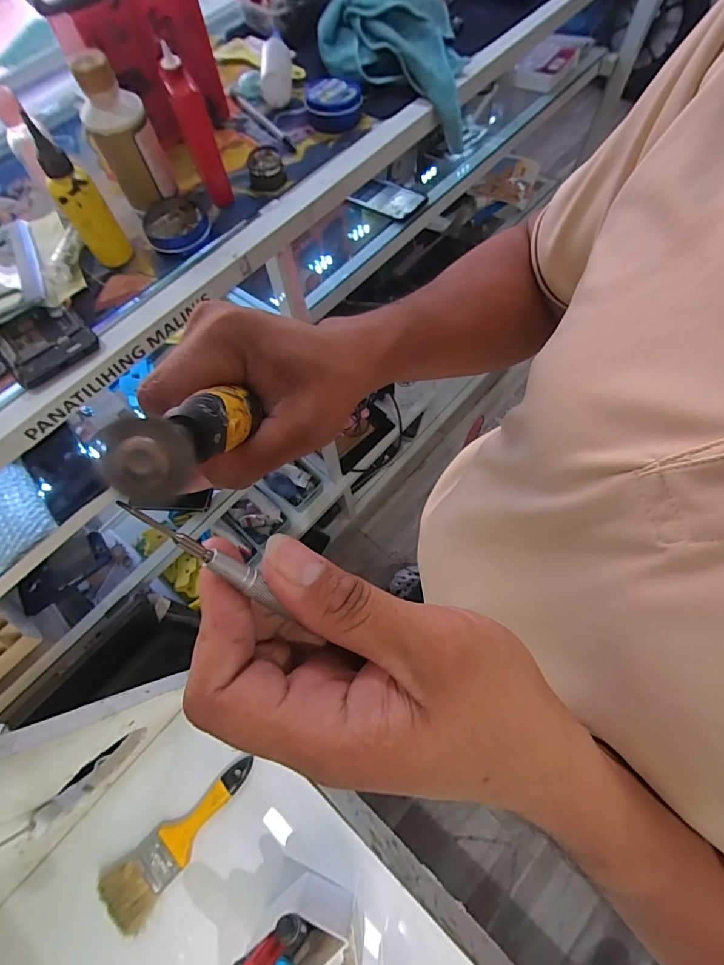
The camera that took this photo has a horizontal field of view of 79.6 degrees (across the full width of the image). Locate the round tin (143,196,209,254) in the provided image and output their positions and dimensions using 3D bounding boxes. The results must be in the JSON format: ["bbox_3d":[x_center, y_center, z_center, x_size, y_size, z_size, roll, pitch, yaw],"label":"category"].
[{"bbox_3d":[-0.183,-0.253,0.429,0.059,0.018,0.057,-1,68,2],"label":"round tin"}]

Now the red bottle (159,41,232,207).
[{"bbox_3d":[-0.152,-0.323,0.406,0.026,0.121,0.025,-20,69,-6],"label":"red bottle"}]

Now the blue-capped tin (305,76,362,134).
[{"bbox_3d":[-0.032,-0.428,0.493,0.062,0.034,0.056,-6,68,0],"label":"blue-capped tin"}]

